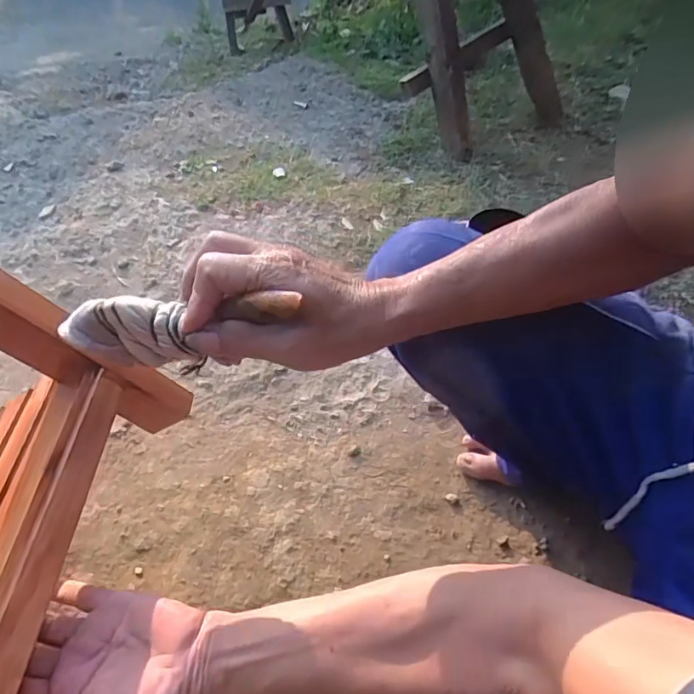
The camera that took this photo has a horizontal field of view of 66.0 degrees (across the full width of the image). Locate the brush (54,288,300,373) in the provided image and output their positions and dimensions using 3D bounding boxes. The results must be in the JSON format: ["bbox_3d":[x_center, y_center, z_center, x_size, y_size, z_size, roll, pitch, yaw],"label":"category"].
[{"bbox_3d":[-0.114,-0.013,0.360,0.185,0.055,0.023,-7,40,24],"label":"brush"}]

